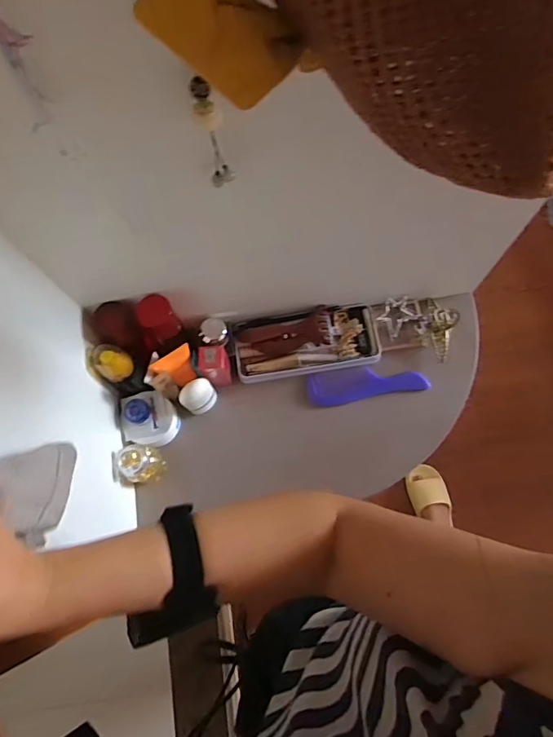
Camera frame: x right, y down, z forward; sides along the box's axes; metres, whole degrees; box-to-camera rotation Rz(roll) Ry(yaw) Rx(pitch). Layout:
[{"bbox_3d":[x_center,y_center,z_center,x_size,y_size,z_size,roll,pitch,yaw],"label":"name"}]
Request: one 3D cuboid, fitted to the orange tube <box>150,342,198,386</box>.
[{"bbox_3d":[-0.143,0.001,0.689,0.058,0.079,0.026,-37,76,-9],"label":"orange tube"}]

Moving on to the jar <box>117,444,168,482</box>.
[{"bbox_3d":[-0.196,0.141,0.680,0.049,0.082,0.049,0,73,2],"label":"jar"}]

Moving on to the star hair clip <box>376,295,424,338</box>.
[{"bbox_3d":[0.195,-0.087,0.753,0.064,0.021,0.055,-39,96,-8],"label":"star hair clip"}]

